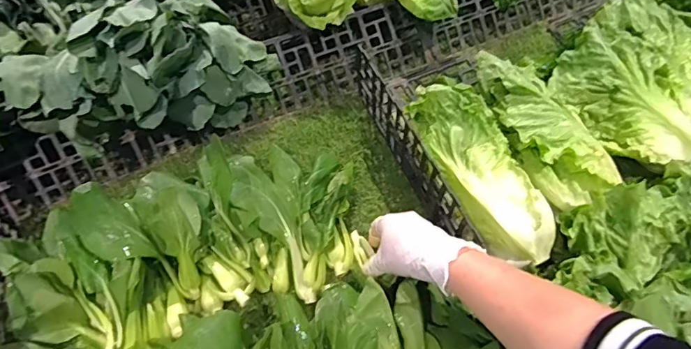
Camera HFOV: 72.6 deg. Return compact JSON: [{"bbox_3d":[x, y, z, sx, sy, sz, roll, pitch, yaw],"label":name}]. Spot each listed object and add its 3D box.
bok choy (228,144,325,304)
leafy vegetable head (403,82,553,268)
[{"bbox_3d":[-0.077,0.046,0.566,0.088,0.070,0.212,-24,68,-12],"label":"bok choy"},{"bbox_3d":[0.152,-0.009,0.537,0.080,0.058,0.239,-24,69,-12],"label":"leafy vegetable head"}]

